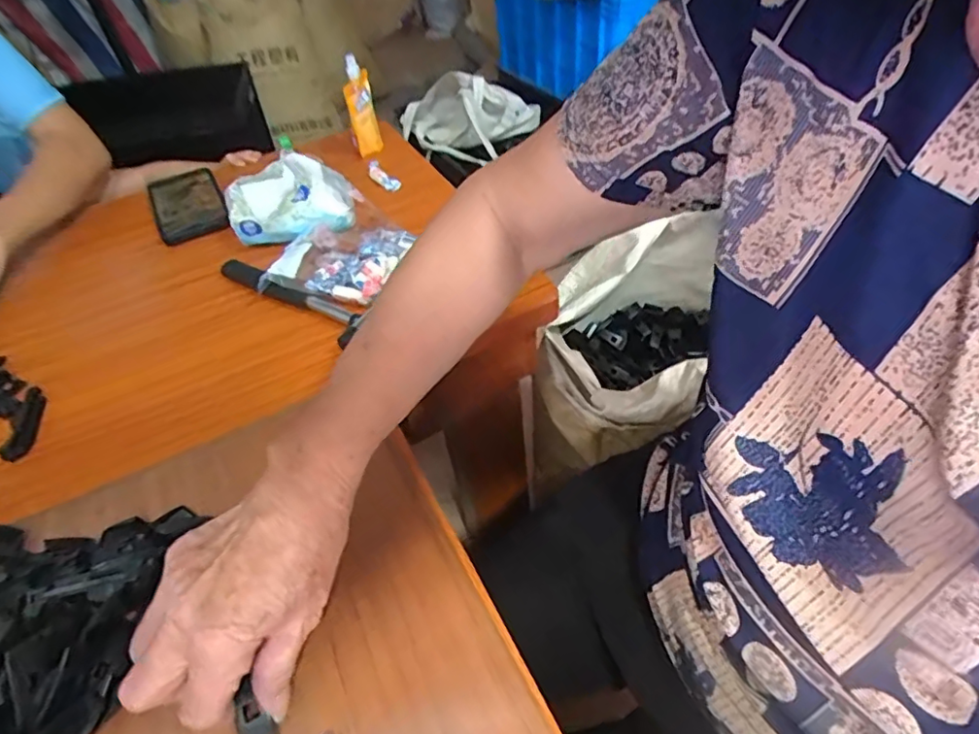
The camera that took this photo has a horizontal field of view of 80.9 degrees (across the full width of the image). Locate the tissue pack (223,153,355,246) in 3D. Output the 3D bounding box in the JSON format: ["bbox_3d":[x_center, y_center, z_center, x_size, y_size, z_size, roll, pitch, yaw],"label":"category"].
[{"bbox_3d":[-0.217,-0.181,0.626,0.130,0.085,0.109,-12,46,-5],"label":"tissue pack"}]

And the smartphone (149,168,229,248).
[{"bbox_3d":[-0.371,-0.205,0.704,0.076,0.014,0.156,-25,48,-17],"label":"smartphone"}]

